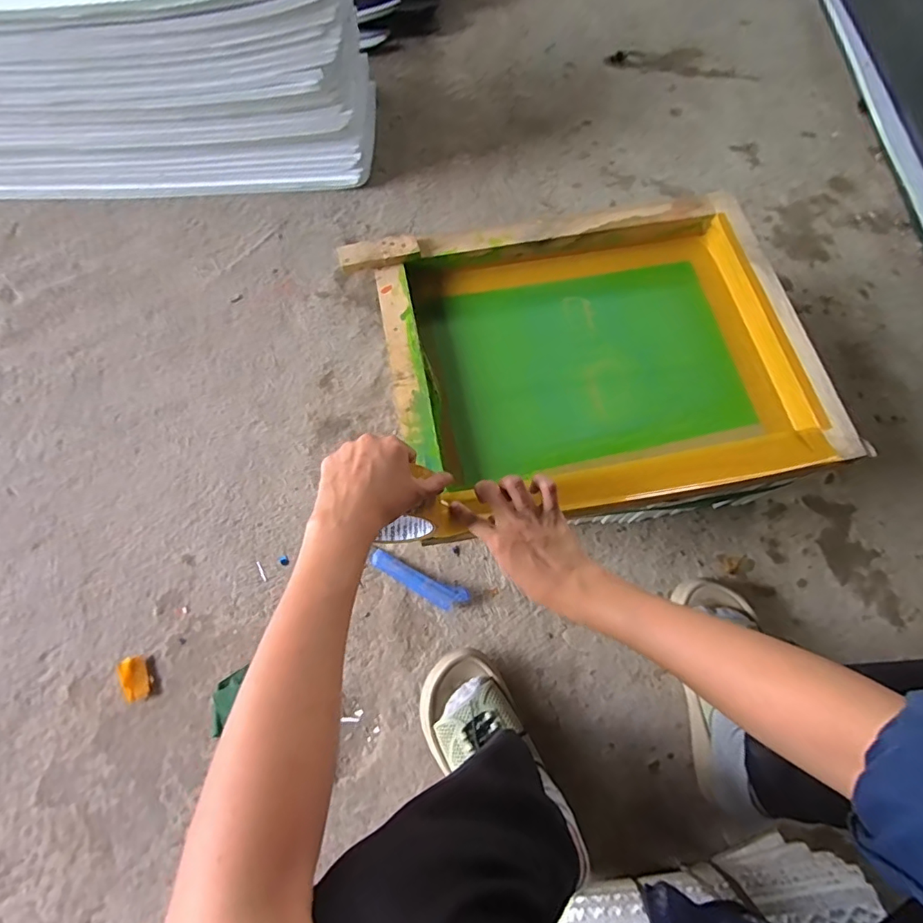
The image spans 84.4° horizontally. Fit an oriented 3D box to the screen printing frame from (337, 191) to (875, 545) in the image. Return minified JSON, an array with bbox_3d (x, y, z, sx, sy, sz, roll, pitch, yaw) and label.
[{"bbox_3d":[0.151,-0.122,0.589,0.462,0.066,0.368,-12,71,-5],"label":"screen printing frame"}]

